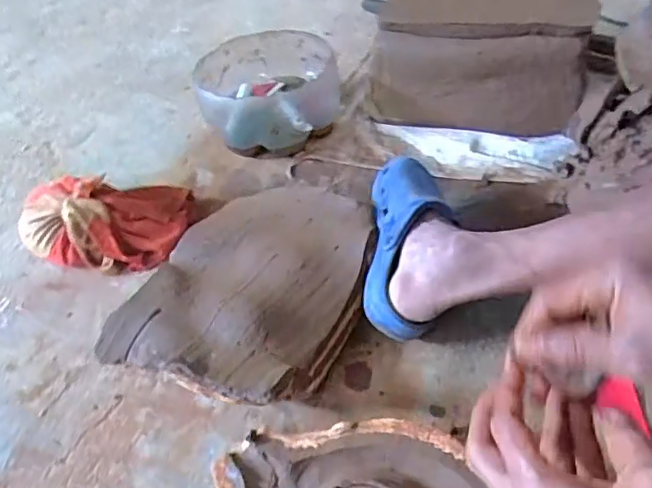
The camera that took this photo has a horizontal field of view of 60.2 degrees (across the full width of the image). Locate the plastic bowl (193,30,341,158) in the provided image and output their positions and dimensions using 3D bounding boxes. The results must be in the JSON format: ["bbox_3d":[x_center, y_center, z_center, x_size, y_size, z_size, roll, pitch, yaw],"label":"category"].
[{"bbox_3d":[-0.090,-0.259,0.986,0.228,0.138,0.233,-5,46,5],"label":"plastic bowl"}]

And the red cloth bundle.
[{"bbox_3d":[-0.337,-0.037,0.839,0.247,0.094,0.147,0,46,7],"label":"red cloth bundle"}]

